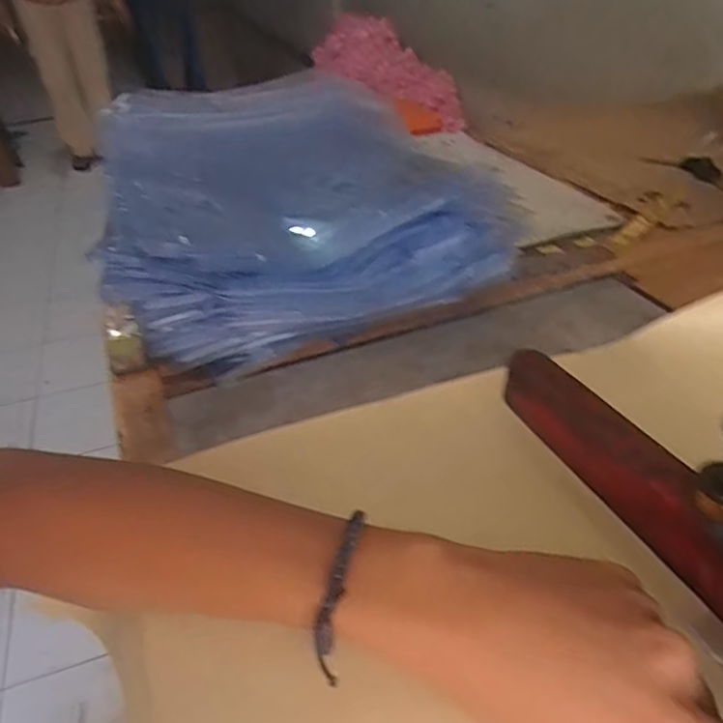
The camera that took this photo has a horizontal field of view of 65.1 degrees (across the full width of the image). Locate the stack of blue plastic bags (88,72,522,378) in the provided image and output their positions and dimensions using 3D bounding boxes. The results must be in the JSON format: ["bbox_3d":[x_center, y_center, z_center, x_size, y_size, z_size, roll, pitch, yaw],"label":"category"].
[{"bbox_3d":[-0.074,-0.149,0.525,0.312,0.107,0.337,-15,40,-16],"label":"stack of blue plastic bags"}]

